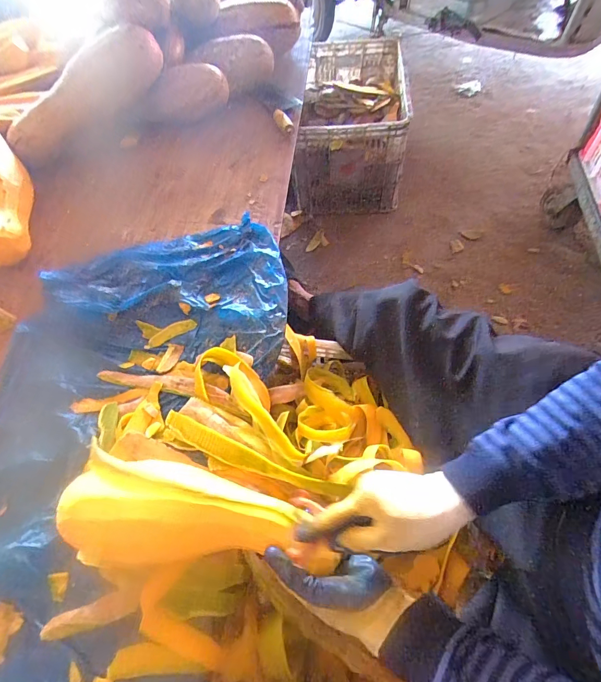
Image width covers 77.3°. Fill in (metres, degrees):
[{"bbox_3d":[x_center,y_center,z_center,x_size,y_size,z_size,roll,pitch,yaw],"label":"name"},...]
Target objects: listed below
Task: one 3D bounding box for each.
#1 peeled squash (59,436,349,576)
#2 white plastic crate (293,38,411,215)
[{"bbox_3d":[-0.106,0.189,0.402,0.290,0.102,0.101,13,59,-7],"label":"peeled squash"},{"bbox_3d":[0.168,-0.731,1.318,0.345,0.333,0.694,2,58,6],"label":"white plastic crate"}]

